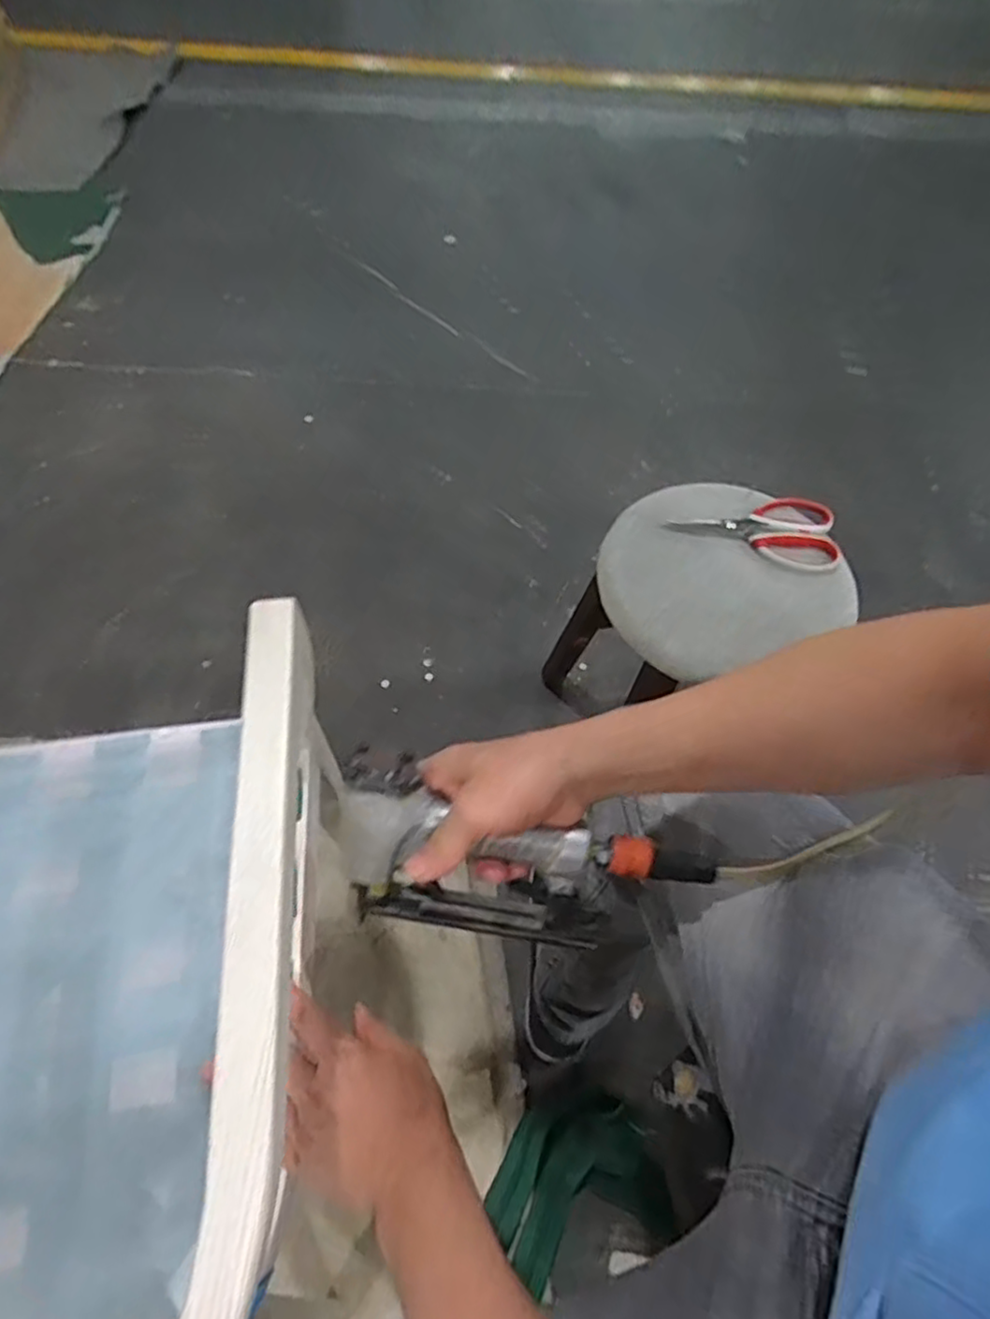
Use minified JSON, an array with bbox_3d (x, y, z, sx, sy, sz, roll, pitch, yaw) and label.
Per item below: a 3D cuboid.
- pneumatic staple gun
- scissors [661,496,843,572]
[{"bbox_3d":[-0.008,0.135,0.474,0.192,0.129,0.049,8,30,-3],"label":"pneumatic staple gun"},{"bbox_3d":[0.295,-0.153,0.767,0.187,0.021,0.093,13,59,6],"label":"scissors"}]

